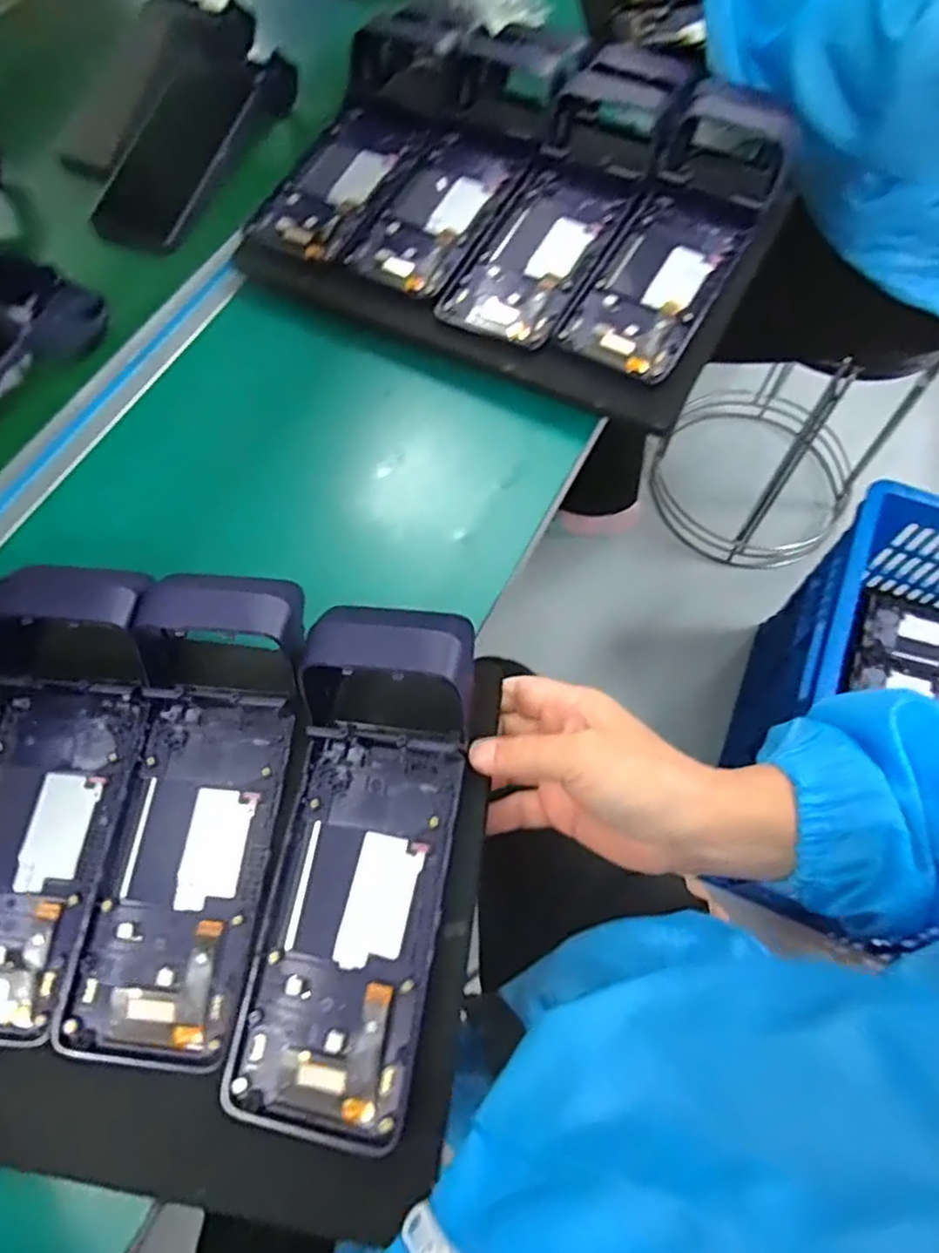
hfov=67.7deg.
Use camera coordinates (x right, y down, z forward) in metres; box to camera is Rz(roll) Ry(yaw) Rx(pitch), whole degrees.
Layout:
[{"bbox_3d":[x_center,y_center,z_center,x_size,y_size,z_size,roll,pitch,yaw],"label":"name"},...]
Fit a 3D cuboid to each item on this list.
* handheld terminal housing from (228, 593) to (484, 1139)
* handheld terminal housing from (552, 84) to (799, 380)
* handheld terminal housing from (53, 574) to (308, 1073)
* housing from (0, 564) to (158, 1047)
[{"bbox_3d":[-0.048,0.104,0.326,0.086,0.052,0.223,8,77,4],"label":"handheld terminal housing"},{"bbox_3d":[0.153,-0.281,0.481,0.085,0.029,0.265,27,72,10],"label":"handheld terminal housing"},{"bbox_3d":[-0.135,0.084,0.334,0.088,0.043,0.221,6,70,3],"label":"handheld terminal housing"},{"bbox_3d":[-0.217,0.075,0.340,0.088,0.040,0.226,7,70,3],"label":"housing"}]

